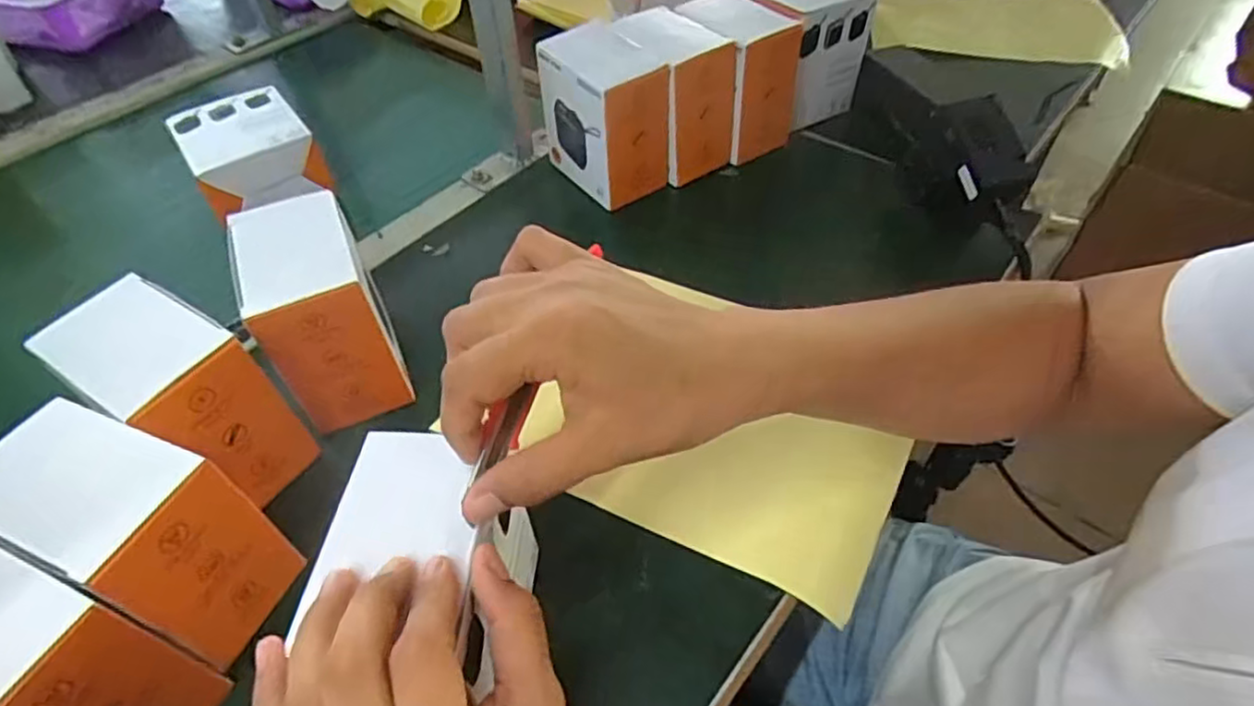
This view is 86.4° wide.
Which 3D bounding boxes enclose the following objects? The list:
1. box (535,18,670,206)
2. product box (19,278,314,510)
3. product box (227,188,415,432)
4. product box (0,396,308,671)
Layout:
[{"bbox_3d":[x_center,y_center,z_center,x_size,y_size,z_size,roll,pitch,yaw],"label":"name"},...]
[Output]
[{"bbox_3d":[-0.018,-0.202,0.575,0.069,0.118,0.100,-31,56,-21],"label":"box"},{"bbox_3d":[-0.253,0.027,0.387,0.097,0.107,0.067,25,56,21],"label":"product box"},{"bbox_3d":[-0.194,-0.027,0.429,0.069,0.110,0.096,-24,54,-17],"label":"product box"},{"bbox_3d":[-0.239,0.089,0.332,0.107,0.103,0.067,16,53,15],"label":"product box"}]

